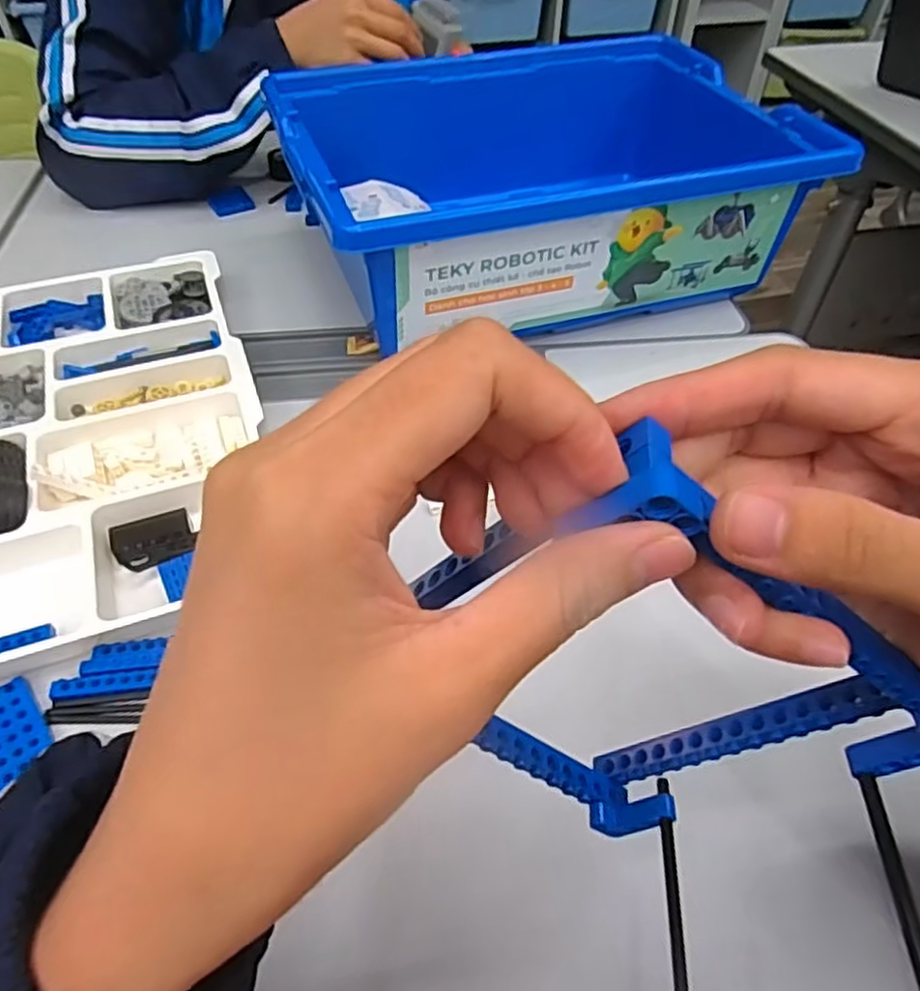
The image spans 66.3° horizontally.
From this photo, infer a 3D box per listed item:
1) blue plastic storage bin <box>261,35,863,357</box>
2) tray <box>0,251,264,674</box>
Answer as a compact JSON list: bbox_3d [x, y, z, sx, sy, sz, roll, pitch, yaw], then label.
[{"bbox_3d":[0.062,-0.284,0.637,0.403,0.129,0.317,-14,51,-13],"label":"blue plastic storage bin"},{"bbox_3d":[-0.281,-0.048,0.495,0.259,0.033,0.369,-16,51,-15],"label":"tray"}]

